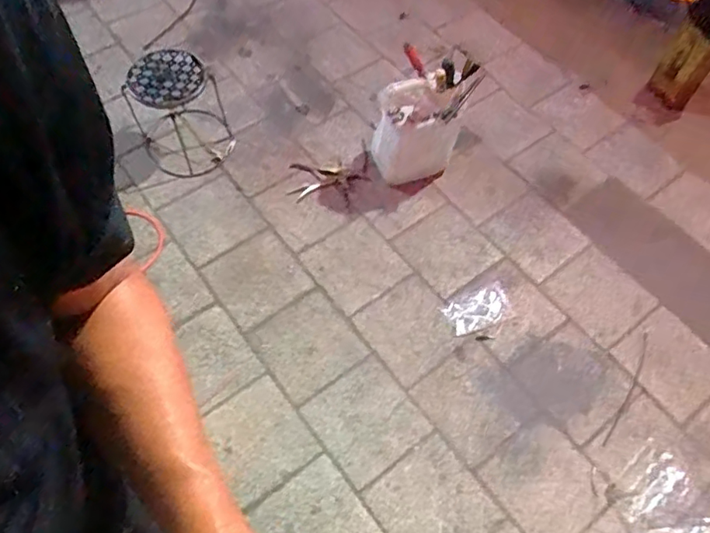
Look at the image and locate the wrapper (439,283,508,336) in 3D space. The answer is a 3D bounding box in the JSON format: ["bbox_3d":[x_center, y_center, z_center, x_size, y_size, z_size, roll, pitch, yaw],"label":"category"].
[{"bbox_3d":[0.340,0.115,1.523,0.181,0.032,0.111,-19,64,-9],"label":"wrapper"}]

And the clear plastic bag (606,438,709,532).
[{"bbox_3d":[0.715,0.548,1.282,0.198,0.019,0.219,-30,67,-14],"label":"clear plastic bag"}]

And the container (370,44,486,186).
[{"bbox_3d":[0.202,-0.432,1.601,0.286,0.486,0.220,3,63,2],"label":"container"}]

